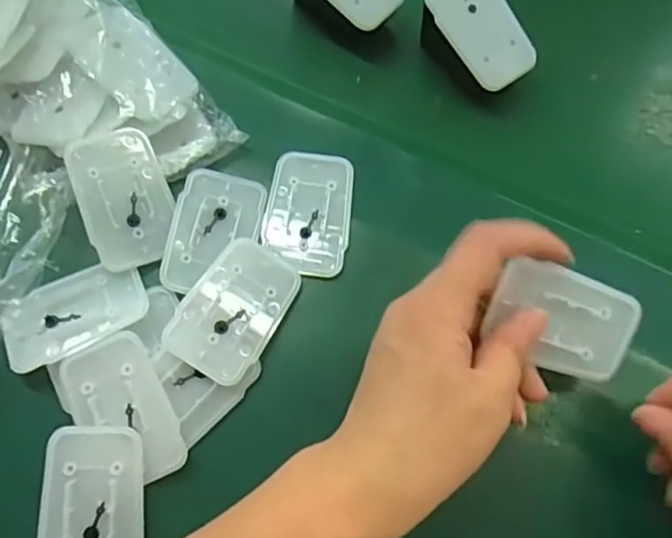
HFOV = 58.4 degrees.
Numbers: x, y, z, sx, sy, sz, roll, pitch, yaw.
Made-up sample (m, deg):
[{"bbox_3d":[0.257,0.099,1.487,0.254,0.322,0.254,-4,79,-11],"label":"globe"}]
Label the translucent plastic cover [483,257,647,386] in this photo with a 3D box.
[{"bbox_3d":[0.103,0.024,0.271,0.069,0.004,0.044,21,99,-9],"label":"translucent plastic cover"}]

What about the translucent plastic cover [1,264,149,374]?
[{"bbox_3d":[-0.129,0.021,0.296,0.068,0.007,0.038,-25,71,-12],"label":"translucent plastic cover"}]

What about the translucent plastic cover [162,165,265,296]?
[{"bbox_3d":[-0.063,-0.020,0.312,0.043,0.009,0.067,12,67,2],"label":"translucent plastic cover"}]

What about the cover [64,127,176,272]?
[{"bbox_3d":[-0.107,-0.036,0.305,0.044,0.006,0.068,-23,95,-23],"label":"cover"}]

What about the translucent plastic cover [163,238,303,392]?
[{"bbox_3d":[-0.050,0.019,0.297,0.044,0.005,0.068,28,69,9],"label":"translucent plastic cover"}]

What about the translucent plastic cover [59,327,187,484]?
[{"bbox_3d":[-0.099,0.064,0.276,0.041,0.008,0.070,-26,71,-13],"label":"translucent plastic cover"}]

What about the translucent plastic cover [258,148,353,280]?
[{"bbox_3d":[-0.014,-0.031,0.322,0.044,0.009,0.067,10,67,2],"label":"translucent plastic cover"}]

